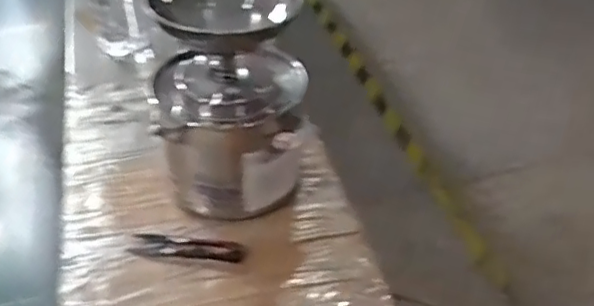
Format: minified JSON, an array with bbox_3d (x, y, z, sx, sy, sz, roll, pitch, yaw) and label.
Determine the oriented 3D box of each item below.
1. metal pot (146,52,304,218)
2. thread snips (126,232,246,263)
[{"bbox_3d":[-0.058,-0.021,0.583,0.133,0.124,0.113,1,40,4],"label":"metal pot"},{"bbox_3d":[-0.098,0.083,0.556,0.099,0.005,0.024,4,40,8],"label":"thread snips"}]

